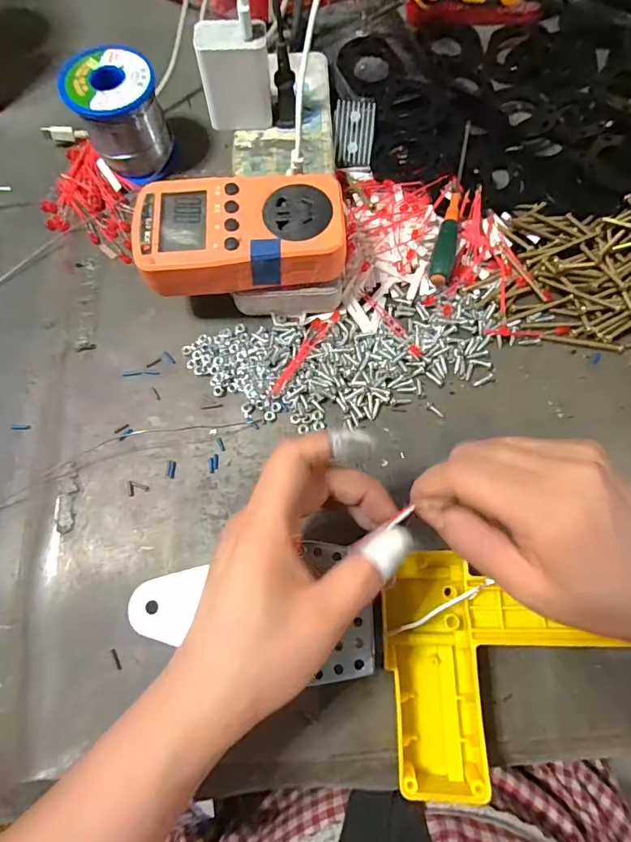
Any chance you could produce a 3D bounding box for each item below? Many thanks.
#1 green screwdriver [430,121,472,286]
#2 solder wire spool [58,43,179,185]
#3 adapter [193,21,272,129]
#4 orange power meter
[{"bbox_3d":[0.102,-0.164,0.339,0.015,0.016,0.143,11,73,4],"label":"green screwdriver"},{"bbox_3d":[-0.146,-0.231,0.343,0.061,0.059,0.066,0,73,0],"label":"solder wire spool"},{"bbox_3d":[-0.056,-0.241,0.319,0.046,0.058,0.028,-7,73,-2],"label":"adapter"},{"bbox_3d":[-0.046,-0.119,0.284,0.124,0.027,0.065,-6,73,-2],"label":"orange power meter"}]

